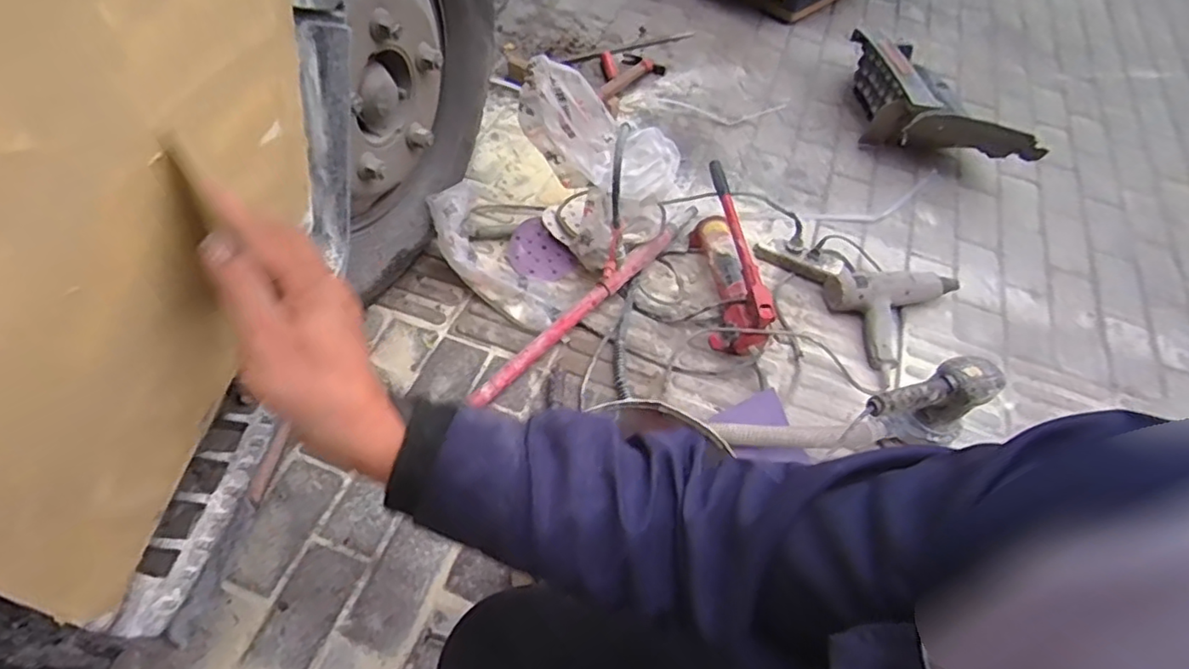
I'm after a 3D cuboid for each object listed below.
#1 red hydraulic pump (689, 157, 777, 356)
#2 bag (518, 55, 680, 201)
[{"bbox_3d":[0.239,-0.150,1.188,0.091,0.133,0.393,-3,56,-7],"label":"red hydraulic pump"},{"bbox_3d":[0.009,-0.332,1.098,0.330,0.147,0.139,26,52,-21],"label":"bag"}]

